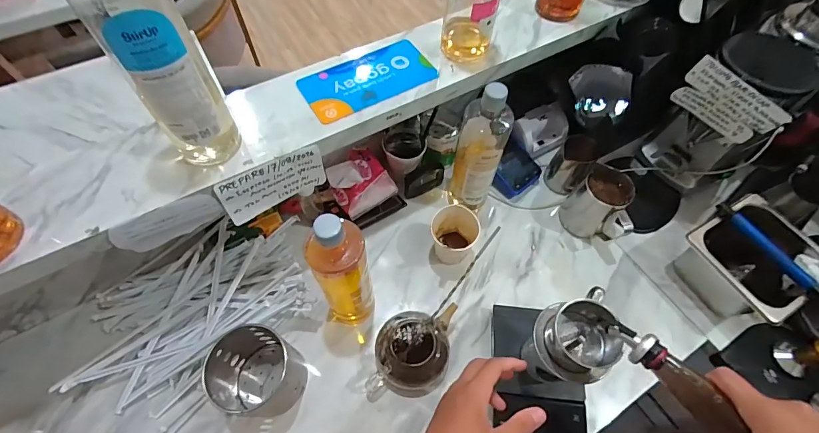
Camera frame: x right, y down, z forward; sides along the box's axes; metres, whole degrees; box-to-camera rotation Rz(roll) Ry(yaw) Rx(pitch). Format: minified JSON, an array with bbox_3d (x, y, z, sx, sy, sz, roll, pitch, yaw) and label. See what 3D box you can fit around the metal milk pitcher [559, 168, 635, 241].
[{"bbox_3d":[0.324,-0.010,0.657,0.108,0.108,0.086,39,67,18],"label":"metal milk pitcher"}]

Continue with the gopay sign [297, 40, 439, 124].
[{"bbox_3d":[-0.058,-0.192,0.531,0.179,0.006,0.092,-28,68,-16],"label":"gopay sign"}]

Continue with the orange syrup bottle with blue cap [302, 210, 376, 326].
[{"bbox_3d":[-0.084,0.082,0.511,0.073,0.271,0.057,-23,64,-14],"label":"orange syrup bottle with blue cap"}]

